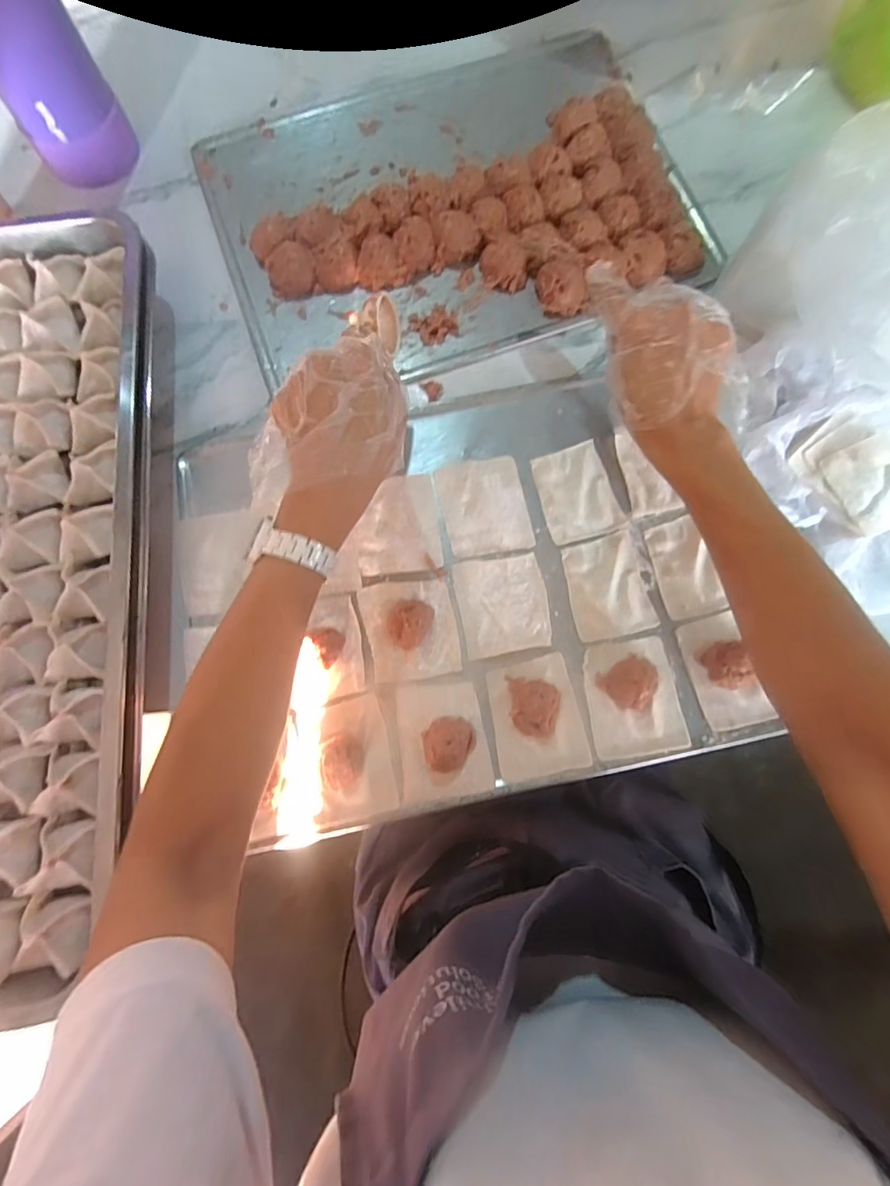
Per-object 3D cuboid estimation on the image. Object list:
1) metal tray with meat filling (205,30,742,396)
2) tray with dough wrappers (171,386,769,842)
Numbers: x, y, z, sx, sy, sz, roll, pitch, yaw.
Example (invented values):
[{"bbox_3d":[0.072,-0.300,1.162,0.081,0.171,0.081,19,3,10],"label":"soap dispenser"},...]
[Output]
[{"bbox_3d":[0.003,-0.384,0.483,0.442,0.025,0.332,-20,79,-4],"label":"metal tray with meat filling"},{"bbox_3d":[0.000,-0.002,0.399,0.421,0.027,0.319,-11,78,-2],"label":"tray with dough wrappers"}]

